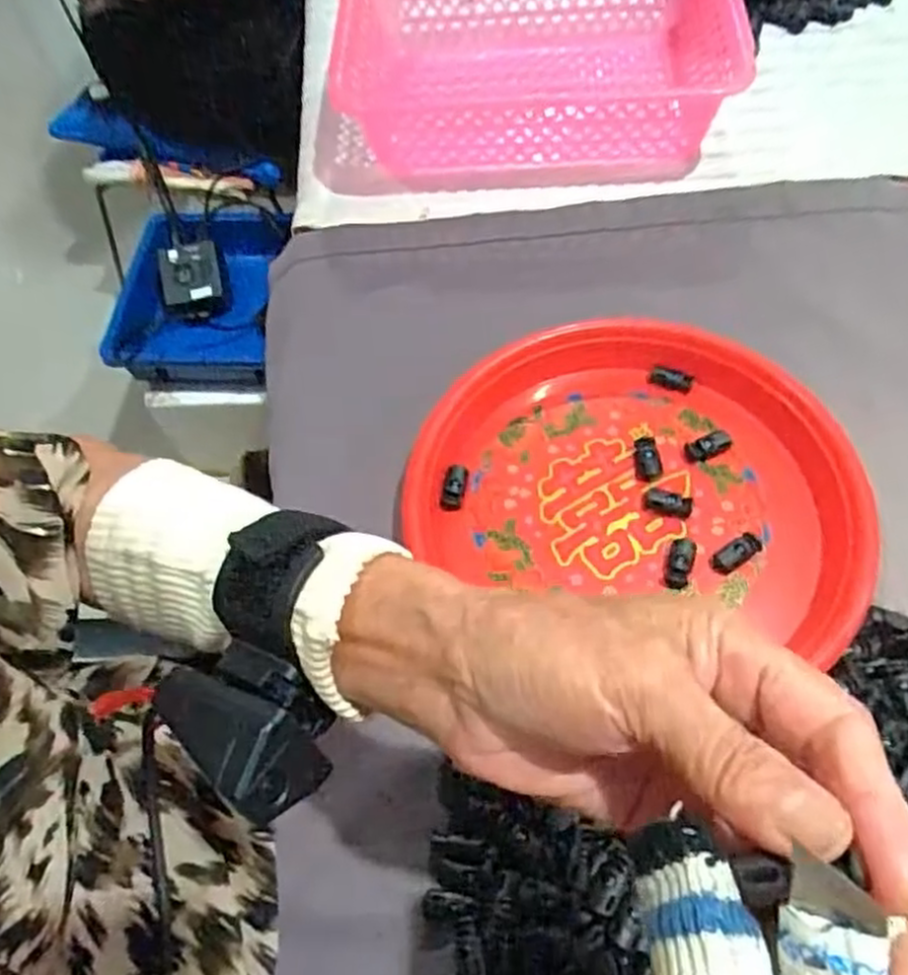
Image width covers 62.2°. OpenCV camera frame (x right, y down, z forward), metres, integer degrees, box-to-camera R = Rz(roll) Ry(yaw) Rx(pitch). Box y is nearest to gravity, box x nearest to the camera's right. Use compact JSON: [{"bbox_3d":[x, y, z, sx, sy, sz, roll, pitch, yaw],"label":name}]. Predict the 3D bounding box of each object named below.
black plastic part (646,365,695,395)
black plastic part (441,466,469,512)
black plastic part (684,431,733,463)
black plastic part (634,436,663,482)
[{"bbox_3d":[0.143,-0.071,0.499,0.029,0.010,0.011,26,65,17],"label":"black plastic part"},{"bbox_3d":[-0.001,0.001,0.461,0.013,0.013,0.029,10,62,9],"label":"black plastic part"},{"bbox_3d":[0.158,-0.026,0.462,0.032,0.007,0.015,-24,62,-10],"label":"black plastic part"},{"bbox_3d":[0.119,-0.018,0.461,0.015,0.011,0.029,0,61,4],"label":"black plastic part"}]

